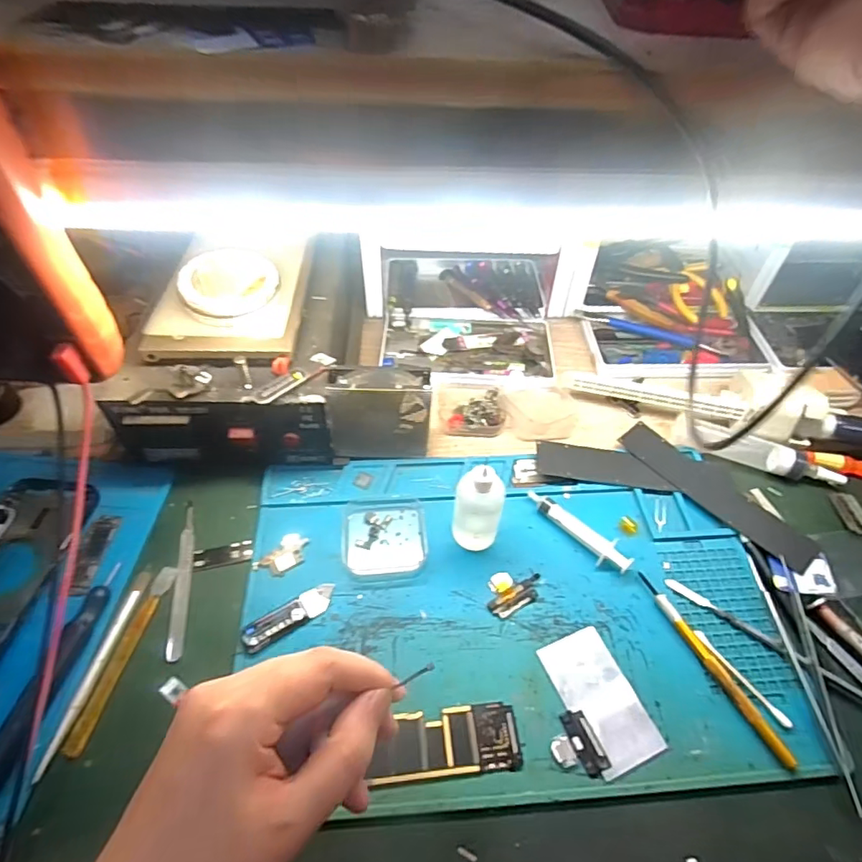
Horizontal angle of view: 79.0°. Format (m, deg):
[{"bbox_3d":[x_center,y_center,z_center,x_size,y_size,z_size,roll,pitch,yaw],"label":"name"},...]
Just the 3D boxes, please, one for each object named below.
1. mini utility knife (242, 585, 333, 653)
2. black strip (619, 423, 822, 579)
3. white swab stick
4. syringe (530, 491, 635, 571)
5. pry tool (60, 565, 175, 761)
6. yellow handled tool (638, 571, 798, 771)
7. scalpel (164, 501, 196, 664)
[{"bbox_3d":[-0.097,0.128,0.362,0.066,0.006,0.019,-27,56,-22],"label":"mini utility knife"},{"bbox_3d":[0.235,0.050,0.436,0.040,0.007,0.166,-31,57,-25],"label":"black strip"},{"bbox_3d":[0.205,0.162,0.345,0.008,0.005,0.070,-27,56,-22],"label":"white swab stick"},{"bbox_3d":[0.114,0.077,0.409,0.018,0.013,0.091,-34,59,-26],"label":"syringe"},{"bbox_3d":[-0.205,0.147,0.349,0.011,0.004,0.120,10,50,6],"label":"pry tool"},{"bbox_3d":[0.188,0.154,0.351,0.010,0.009,0.133,-19,53,-17],"label":"yellow handled tool"},{"bbox_3d":[-0.183,0.106,0.387,0.012,0.004,0.123,-7,51,-8],"label":"scalpel"}]

